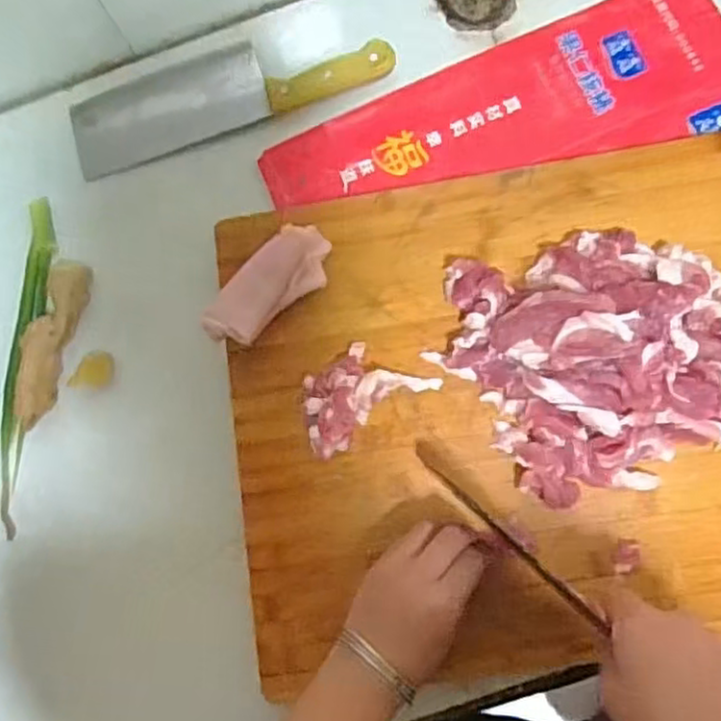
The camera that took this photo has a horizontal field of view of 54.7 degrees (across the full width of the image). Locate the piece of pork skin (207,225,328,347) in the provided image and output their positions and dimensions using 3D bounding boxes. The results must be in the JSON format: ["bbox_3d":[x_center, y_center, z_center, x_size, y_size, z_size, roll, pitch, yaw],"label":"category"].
[{"bbox_3d":[-0.069,-0.057,0.538,0.050,0.024,0.112,39,85,10],"label":"piece of pork skin"}]

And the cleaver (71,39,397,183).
[{"bbox_3d":[-0.117,-0.237,0.599,0.280,0.019,0.078,-17,79,2],"label":"cleaver"}]

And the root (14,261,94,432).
[{"bbox_3d":[-0.258,-0.015,0.576,0.030,0.034,0.136,10,81,7],"label":"root"}]

